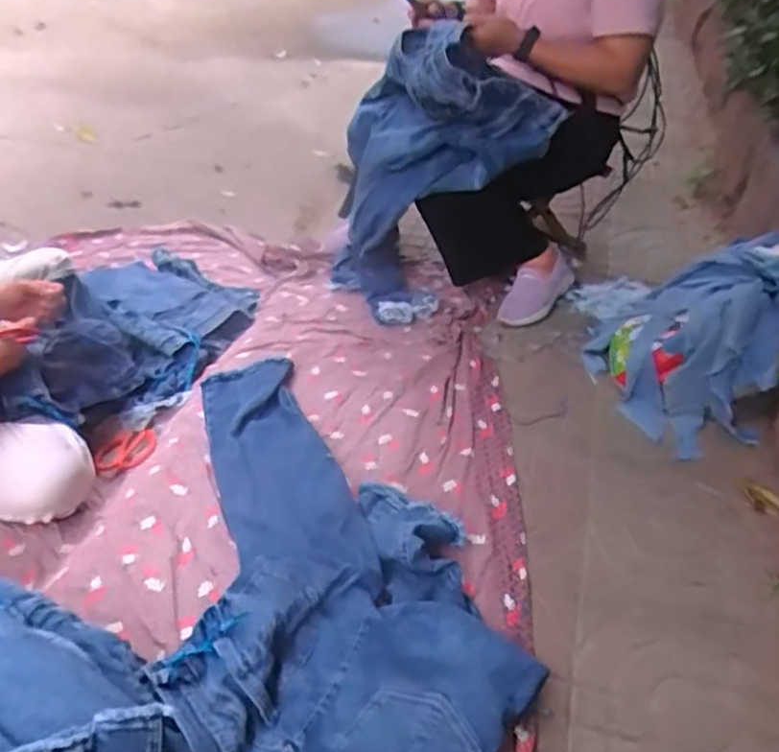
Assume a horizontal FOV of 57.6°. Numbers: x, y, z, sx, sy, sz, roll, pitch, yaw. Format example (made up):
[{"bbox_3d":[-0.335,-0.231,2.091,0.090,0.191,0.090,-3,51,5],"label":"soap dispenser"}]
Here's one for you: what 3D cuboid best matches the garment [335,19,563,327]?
[{"bbox_3d":[0.089,-0.421,1.508,0.421,0.472,0.311,-28,48,-31],"label":"garment"}]

